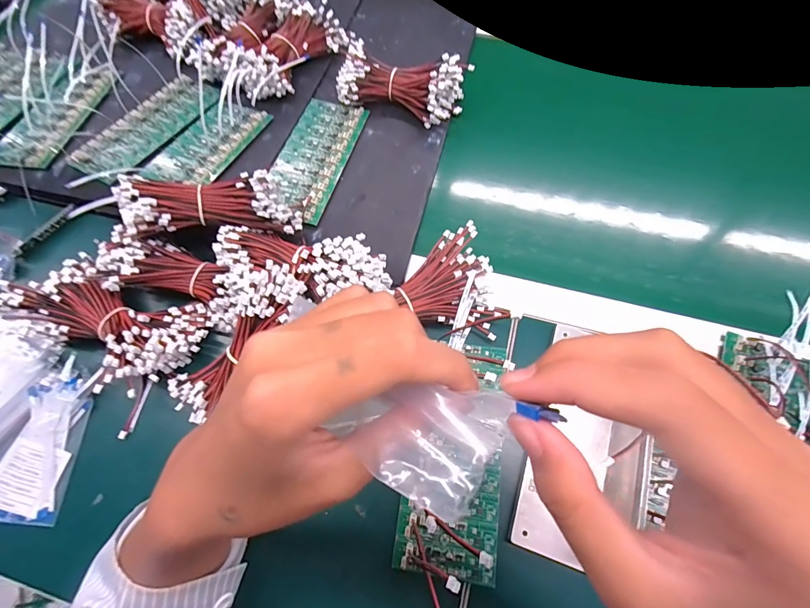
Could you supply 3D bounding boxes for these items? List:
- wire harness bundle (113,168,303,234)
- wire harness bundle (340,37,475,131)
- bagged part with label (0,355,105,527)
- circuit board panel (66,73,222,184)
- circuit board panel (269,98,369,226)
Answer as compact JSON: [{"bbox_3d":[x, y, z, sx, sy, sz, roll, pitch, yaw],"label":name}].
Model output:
[{"bbox_3d":[-0.192,-0.100,0.373,0.171,0.061,0.051,-2,66,-16],"label":"wire harness bundle"},{"bbox_3d":[-0.004,-0.291,0.490,0.160,0.054,0.072,15,68,8],"label":"wire harness bundle"},{"bbox_3d":[-0.347,0.129,0.353,0.077,0.012,0.140,9,73,-4],"label":"bagged part with label"},{"bbox_3d":[-0.332,-0.229,0.480,0.081,0.018,0.187,27,70,13],"label":"circuit board panel"},{"bbox_3d":[-0.115,-0.188,0.466,0.083,0.014,0.194,15,66,6],"label":"circuit board panel"}]

